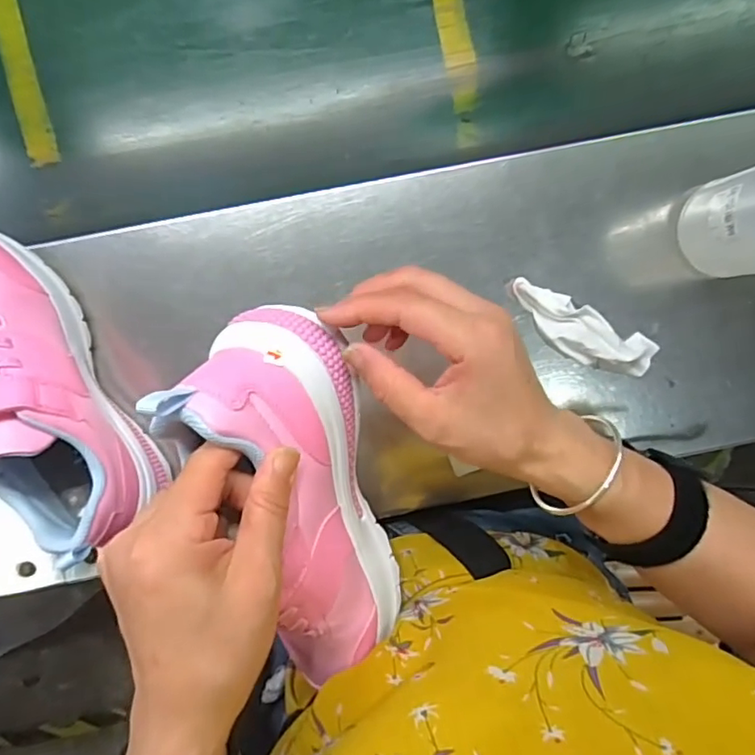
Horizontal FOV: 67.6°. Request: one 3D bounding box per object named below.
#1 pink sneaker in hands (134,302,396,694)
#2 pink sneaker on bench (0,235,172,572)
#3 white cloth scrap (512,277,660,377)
[{"bbox_3d":[-0.044,0.087,0.326,0.071,0.107,0.246,6,121,38],"label":"pink sneaker in hands"},{"bbox_3d":[-0.244,0.003,0.386,0.084,0.092,0.220,-32,96,3],"label":"pink sneaker on bench"},{"bbox_3d":[0.164,-0.035,0.452,0.129,0.028,0.042,25,94,-4],"label":"white cloth scrap"}]

